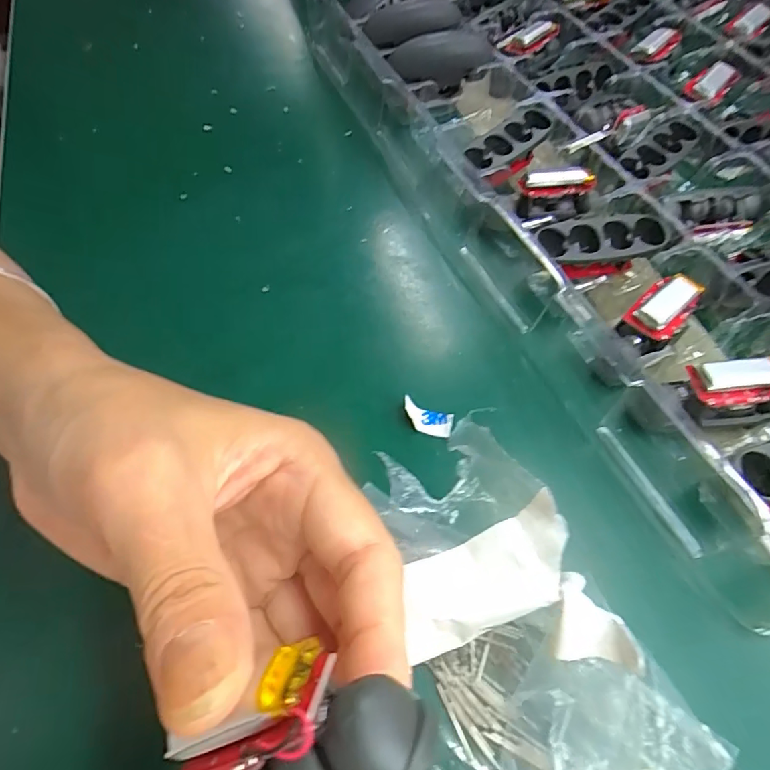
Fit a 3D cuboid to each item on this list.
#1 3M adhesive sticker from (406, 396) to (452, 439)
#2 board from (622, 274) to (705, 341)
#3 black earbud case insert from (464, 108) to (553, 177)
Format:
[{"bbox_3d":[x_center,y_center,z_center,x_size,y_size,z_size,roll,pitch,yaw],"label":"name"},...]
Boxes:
[{"bbox_3d":[0.018,0.015,0.230,0.024,0.006,0.012,27,62,-6],"label":"3M adhesive sticker"},{"bbox_3d":[0.123,-0.035,0.228,0.019,0.009,0.032,39,68,22],"label":"board"},{"bbox_3d":[0.069,-0.134,0.291,0.068,0.013,0.023,-39,65,-19],"label":"black earbud case insert"}]

